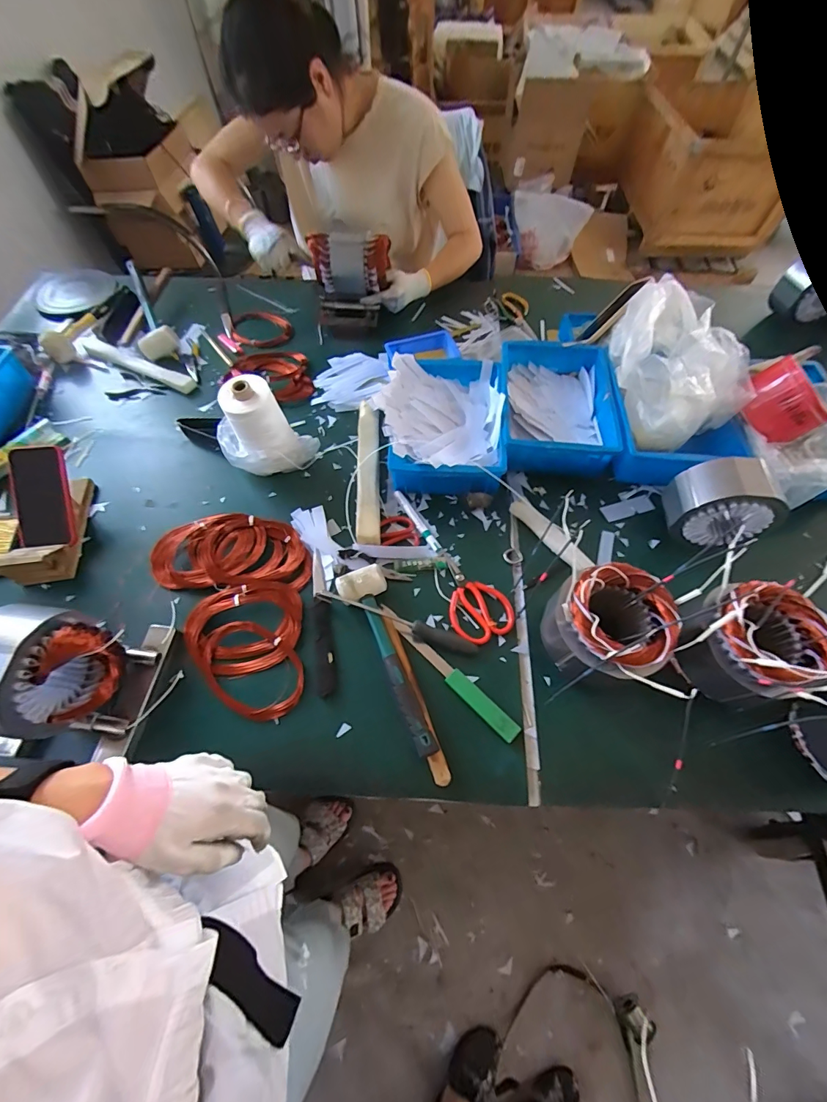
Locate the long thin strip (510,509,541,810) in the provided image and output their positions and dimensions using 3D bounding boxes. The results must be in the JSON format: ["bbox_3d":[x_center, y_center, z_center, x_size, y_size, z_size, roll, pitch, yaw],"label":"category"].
[{"bbox_3d":[0.168,0.136,0.652,0.017,0.008,0.434,2,62,1],"label":"long thin strip"}]

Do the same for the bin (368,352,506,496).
[{"bbox_3d":[0.053,-0.248,0.800,0.221,0.099,0.292,4,62,2],"label":"bin"}]

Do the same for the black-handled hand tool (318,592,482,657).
[{"bbox_3d":[-0.025,0.108,0.648,0.252,0.034,0.026,18,64,9],"label":"black-handled hand tool"}]

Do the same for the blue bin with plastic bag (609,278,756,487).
[{"bbox_3d":[0.468,-0.292,0.759,0.231,0.204,0.311,11,60,7],"label":"blue bin with plastic bag"}]

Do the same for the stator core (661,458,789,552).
[{"bbox_3d":[0.496,-0.066,0.680,0.161,0.155,0.096,1,59,1],"label":"stator core"}]

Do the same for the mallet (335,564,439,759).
[{"bbox_3d":[-0.036,0.153,0.617,0.070,0.039,0.281,-20,64,-10],"label":"mallet"}]

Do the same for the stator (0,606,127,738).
[{"bbox_3d":[-0.442,0.143,0.507,0.121,0.135,0.143,6,60,4],"label":"stator"}]

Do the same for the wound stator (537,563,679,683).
[{"bbox_3d":[0.265,0.110,0.582,0.144,0.141,0.136,-12,63,-6],"label":"wound stator"}]

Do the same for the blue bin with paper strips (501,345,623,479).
[{"bbox_3d":[0.265,-0.271,0.817,0.205,0.088,0.279,6,63,3],"label":"blue bin with paper strips"}]

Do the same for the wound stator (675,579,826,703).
[{"bbox_3d":[0.439,0.119,0.555,0.128,0.119,0.131,0,59,0],"label":"wound stator"}]

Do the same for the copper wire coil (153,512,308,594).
[{"bbox_3d":[-0.303,0.001,0.703,0.261,0.032,0.123,1,62,0],"label":"copper wire coil"}]

